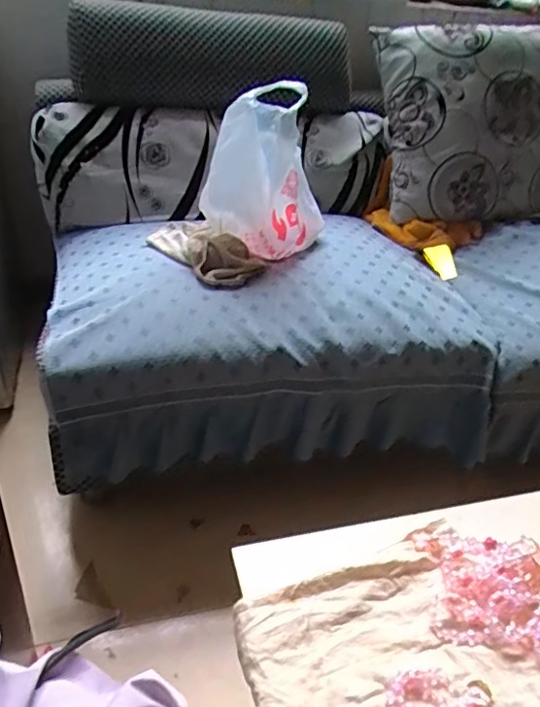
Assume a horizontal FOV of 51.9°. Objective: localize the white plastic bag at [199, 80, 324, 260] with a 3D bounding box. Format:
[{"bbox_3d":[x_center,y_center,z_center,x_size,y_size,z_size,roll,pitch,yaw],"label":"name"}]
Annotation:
[{"bbox_3d":[-0.008,-0.377,1.196,0.218,0.338,0.234,15,36,15],"label":"white plastic bag"}]

